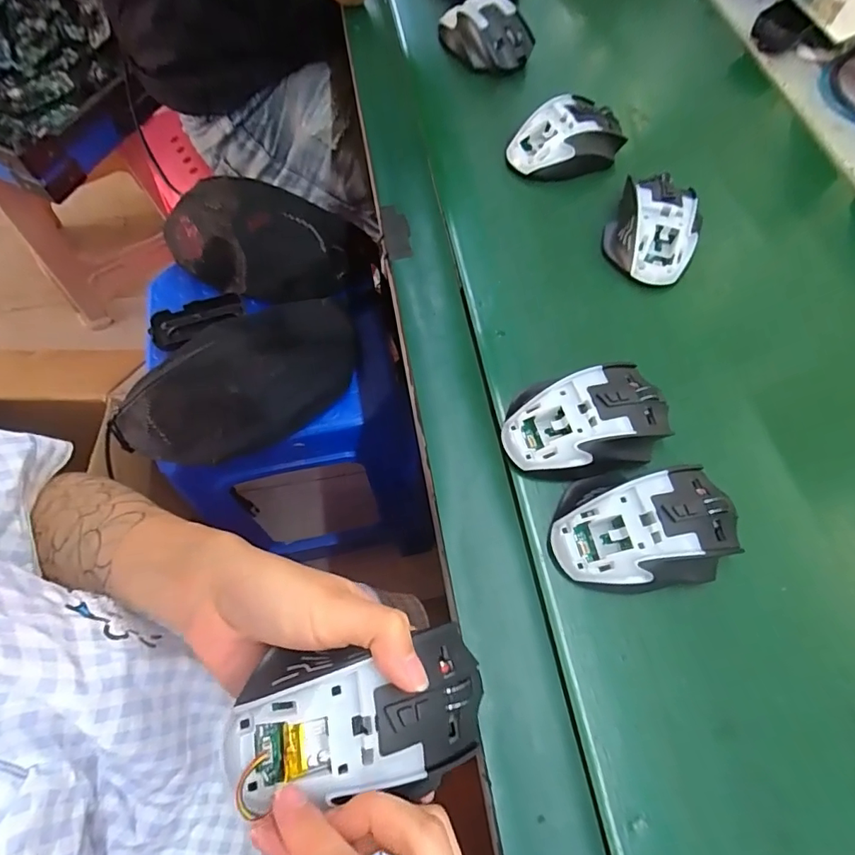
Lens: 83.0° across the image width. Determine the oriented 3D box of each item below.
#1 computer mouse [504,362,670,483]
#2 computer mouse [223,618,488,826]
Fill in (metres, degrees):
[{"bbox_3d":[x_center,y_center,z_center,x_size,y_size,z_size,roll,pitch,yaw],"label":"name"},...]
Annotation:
[{"bbox_3d":[0.109,-0.005,0.322,0.109,0.033,0.064,-15,62,-9],"label":"computer mouse"},{"bbox_3d":[-0.025,0.122,0.207,0.110,0.032,0.057,2,59,-21],"label":"computer mouse"}]

